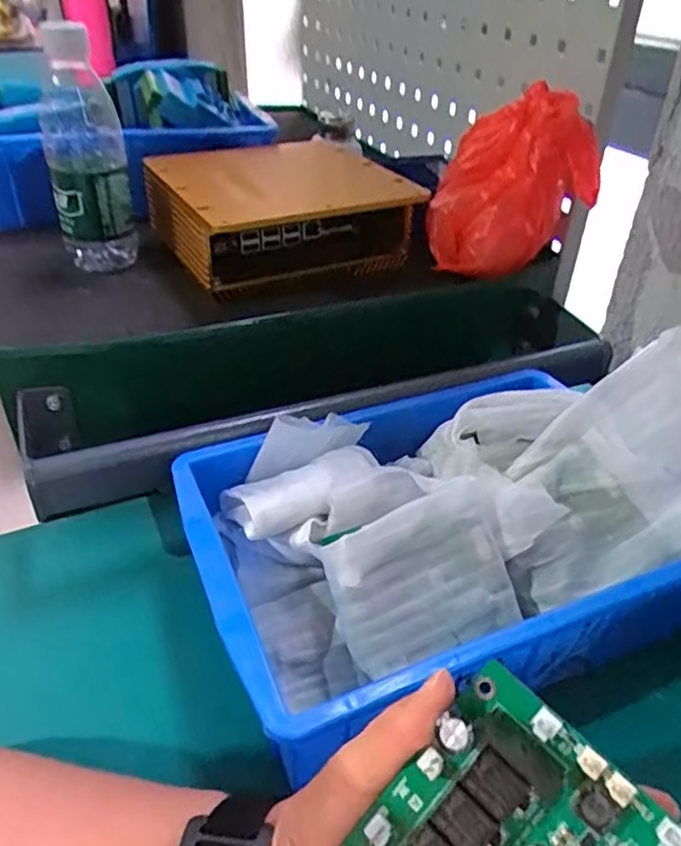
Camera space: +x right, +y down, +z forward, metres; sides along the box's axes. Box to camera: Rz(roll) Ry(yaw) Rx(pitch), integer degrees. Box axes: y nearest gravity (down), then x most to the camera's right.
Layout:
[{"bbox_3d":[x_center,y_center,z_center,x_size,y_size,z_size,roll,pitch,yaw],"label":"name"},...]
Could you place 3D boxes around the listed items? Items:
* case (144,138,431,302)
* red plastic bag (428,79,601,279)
[{"bbox_3d":[-0.060,-0.183,0.570,0.196,0.066,0.182,-20,41,-26],"label":"case"},{"bbox_3d":[0.136,-0.187,0.520,0.127,0.125,0.089,5,36,6],"label":"red plastic bag"}]

